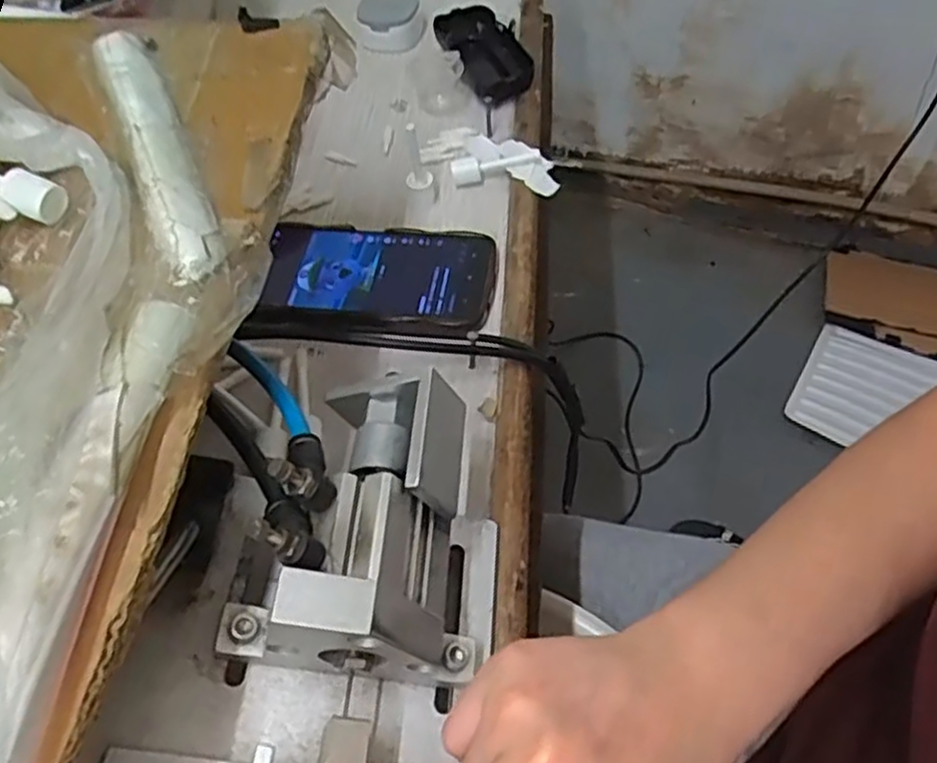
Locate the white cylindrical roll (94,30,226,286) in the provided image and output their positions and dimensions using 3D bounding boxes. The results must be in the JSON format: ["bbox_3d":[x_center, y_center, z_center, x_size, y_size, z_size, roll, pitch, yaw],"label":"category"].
[{"bbox_3d":[-0.144,-0.109,0.347,0.027,0.018,0.174,-23,57,-12],"label":"white cylindrical roll"}]

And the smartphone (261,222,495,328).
[{"bbox_3d":[-0.066,-0.075,0.499,0.166,0.010,0.086,10,57,10],"label":"smartphone"}]

